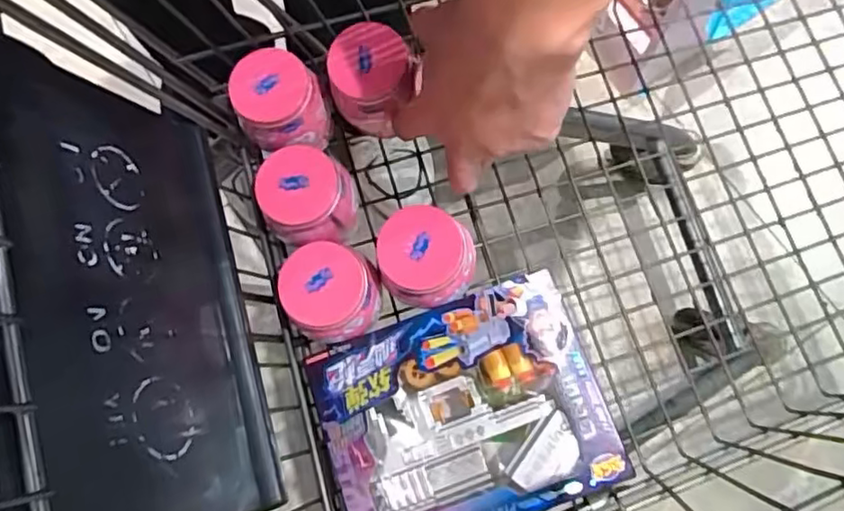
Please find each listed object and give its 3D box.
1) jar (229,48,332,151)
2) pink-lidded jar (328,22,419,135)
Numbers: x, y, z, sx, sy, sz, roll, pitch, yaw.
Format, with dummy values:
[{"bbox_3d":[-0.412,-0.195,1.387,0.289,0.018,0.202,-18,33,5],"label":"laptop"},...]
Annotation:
[{"bbox_3d":[-0.102,-0.107,0.464,0.059,0.050,0.057,0,76,1],"label":"jar"},{"bbox_3d":[-0.037,-0.123,0.458,0.054,0.051,0.054,28,78,7],"label":"pink-lidded jar"}]

